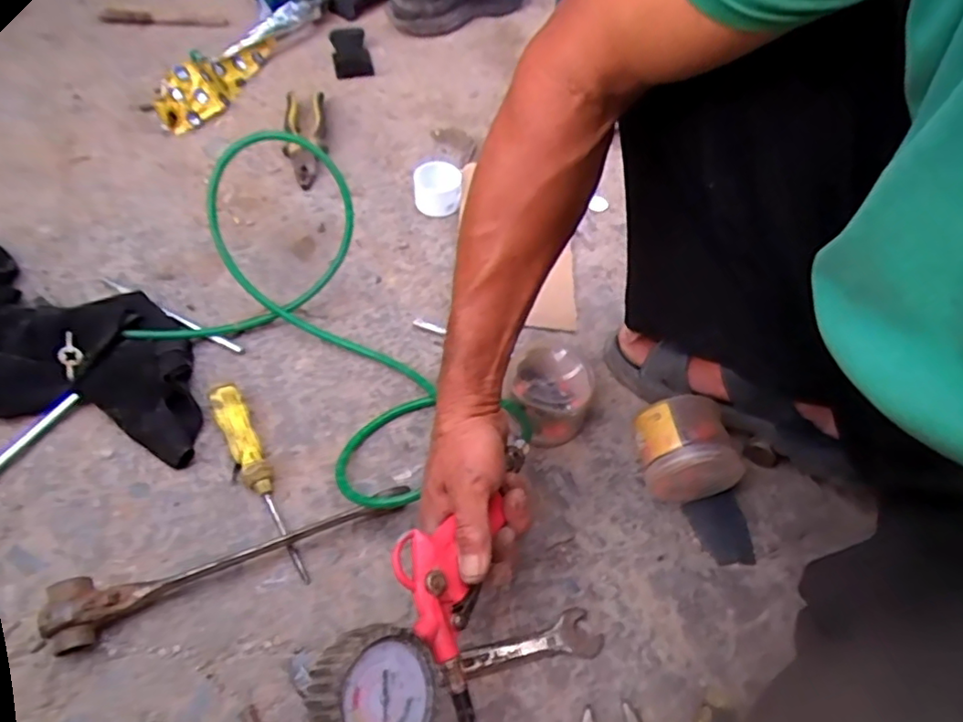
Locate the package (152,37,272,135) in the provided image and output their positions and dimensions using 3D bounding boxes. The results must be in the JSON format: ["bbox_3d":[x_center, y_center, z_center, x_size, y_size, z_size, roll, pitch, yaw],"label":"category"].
[{"bbox_3d":[-0.390,-0.422,0.890,0.076,0.046,0.246,23,55,11],"label":"package"}]

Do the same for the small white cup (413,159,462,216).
[{"bbox_3d":[-0.056,-0.217,0.764,0.059,0.048,0.058,-2,54,-7],"label":"small white cup"}]

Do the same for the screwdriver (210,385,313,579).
[{"bbox_3d":[-0.197,0.102,0.529,0.026,0.030,0.196,-25,60,-21],"label":"screwdriver"}]

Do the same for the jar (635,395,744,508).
[{"bbox_3d":[0.185,0.082,0.550,0.086,0.090,0.073,-3,54,-8],"label":"jar"}]

